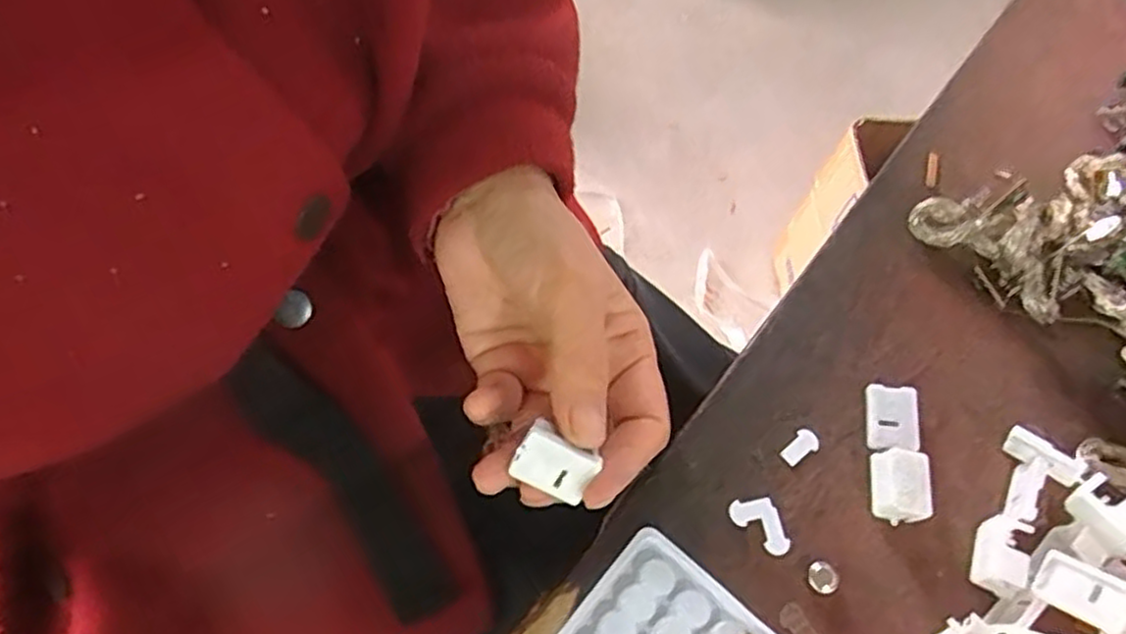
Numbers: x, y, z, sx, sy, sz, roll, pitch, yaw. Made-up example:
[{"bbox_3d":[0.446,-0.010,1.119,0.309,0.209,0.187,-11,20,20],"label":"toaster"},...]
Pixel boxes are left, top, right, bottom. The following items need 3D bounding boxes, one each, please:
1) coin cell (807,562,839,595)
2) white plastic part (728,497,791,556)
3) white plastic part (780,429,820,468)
[{"bbox_3d":[0.096,0.096,0.272,0.010,0.006,0.011,-18,64,-13],"label":"coin cell"},{"bbox_3d":[0.075,0.079,0.280,0.017,0.004,0.022,-13,63,-10],"label":"white plastic part"},{"bbox_3d":[0.095,0.052,0.297,0.016,0.004,0.010,-32,67,-19],"label":"white plastic part"}]

